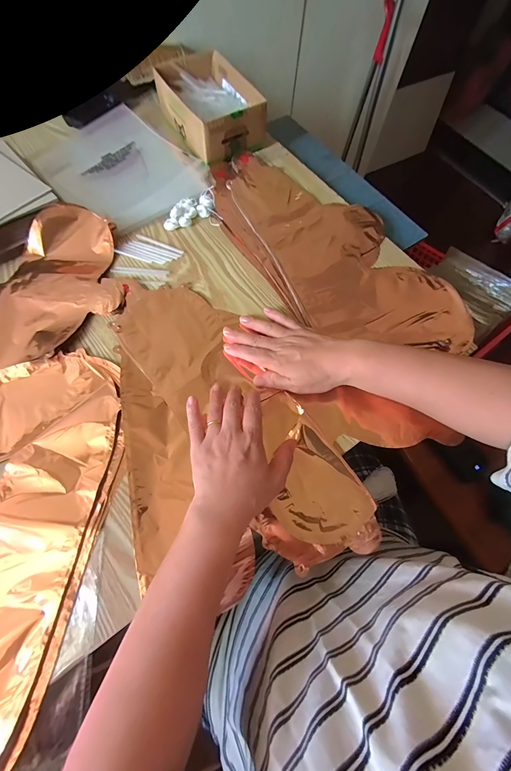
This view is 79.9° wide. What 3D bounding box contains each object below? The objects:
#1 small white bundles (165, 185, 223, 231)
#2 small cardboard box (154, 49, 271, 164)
[{"bbox_3d":[-0.104,-0.280,0.484,0.089,0.019,0.049,-19,69,-9],"label":"small white bundles"},{"bbox_3d":[-0.079,-0.502,0.552,0.138,0.065,0.193,-28,71,-12],"label":"small cardboard box"}]

